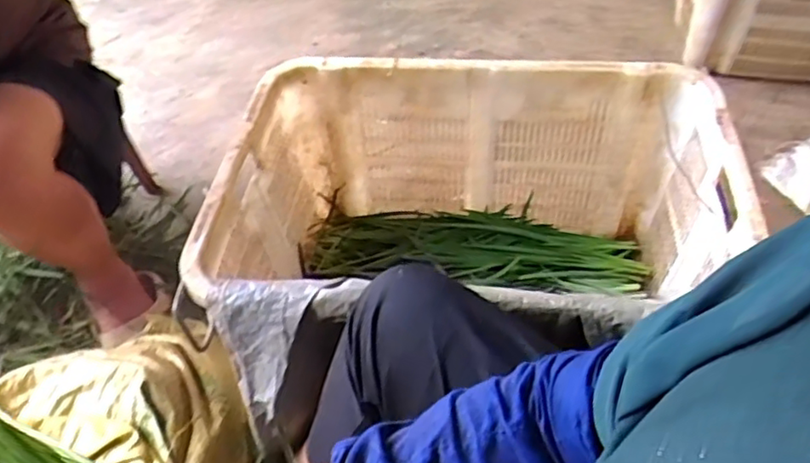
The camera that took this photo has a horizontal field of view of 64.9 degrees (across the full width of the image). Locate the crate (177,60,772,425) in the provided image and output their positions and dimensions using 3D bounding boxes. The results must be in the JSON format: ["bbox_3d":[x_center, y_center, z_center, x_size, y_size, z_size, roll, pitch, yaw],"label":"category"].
[{"bbox_3d":[0.098,0.003,0.963,0.677,0.317,0.445,2,51,6],"label":"crate"}]

